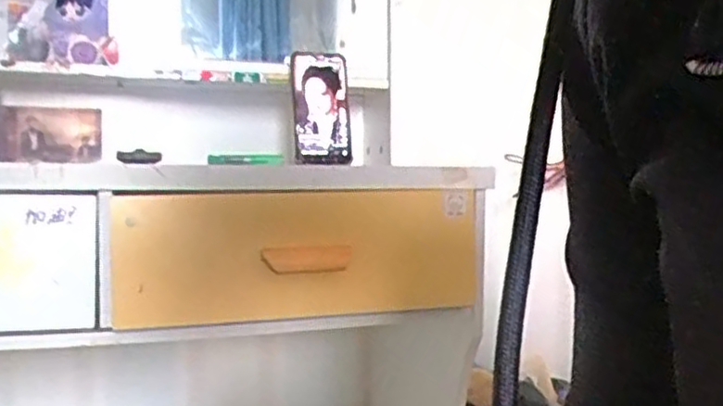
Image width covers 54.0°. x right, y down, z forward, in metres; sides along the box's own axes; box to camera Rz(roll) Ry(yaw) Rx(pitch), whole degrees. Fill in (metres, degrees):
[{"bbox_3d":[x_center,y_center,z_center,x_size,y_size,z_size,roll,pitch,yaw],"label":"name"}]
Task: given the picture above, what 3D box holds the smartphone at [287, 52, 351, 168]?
[{"bbox_3d":[-0.056,-0.125,0.938,0.082,0.151,0.016,0,-9,-26],"label":"smartphone"}]

